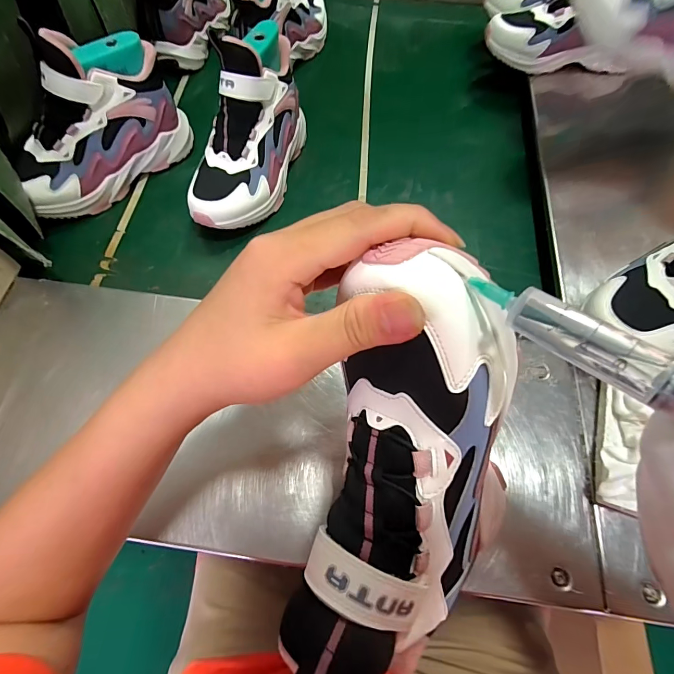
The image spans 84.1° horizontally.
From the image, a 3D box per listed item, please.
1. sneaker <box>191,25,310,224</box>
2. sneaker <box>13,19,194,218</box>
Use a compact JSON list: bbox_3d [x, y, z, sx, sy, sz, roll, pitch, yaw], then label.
[{"bbox_3d":[-0.112,-0.257,0.470,0.086,0.144,0.238,14,64,8],"label":"sneaker"},{"bbox_3d":[-0.299,-0.256,0.462,0.224,0.139,0.076,-36,67,-16],"label":"sneaker"}]

